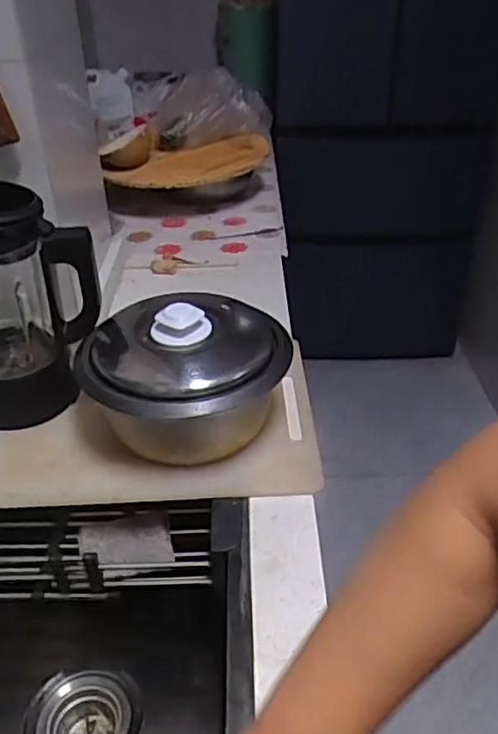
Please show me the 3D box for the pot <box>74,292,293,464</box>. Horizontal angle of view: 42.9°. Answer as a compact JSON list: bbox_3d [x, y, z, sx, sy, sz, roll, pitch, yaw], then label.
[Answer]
[{"bbox_3d":[-0.079,0.011,0.804,0.246,0.171,0.223,-7,35,-8],"label":"pot"}]

